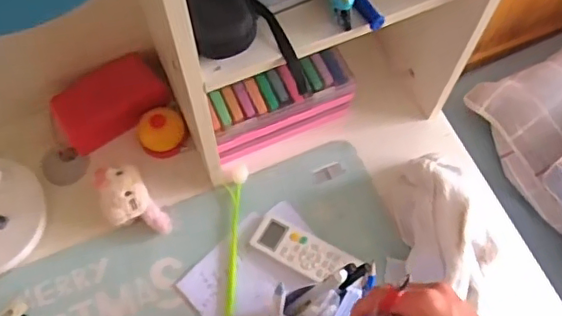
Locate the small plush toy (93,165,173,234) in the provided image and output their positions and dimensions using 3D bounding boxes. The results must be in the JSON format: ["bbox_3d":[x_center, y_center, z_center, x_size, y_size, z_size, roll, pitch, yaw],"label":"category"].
[{"bbox_3d":[-0.176,0.053,0.672,0.059,0.059,0.093,-33,70,-13],"label":"small plush toy"}]

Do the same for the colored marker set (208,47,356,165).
[{"bbox_3d":[0.000,-0.059,0.724,0.187,0.072,0.071,-21,68,-9],"label":"colored marker set"}]

